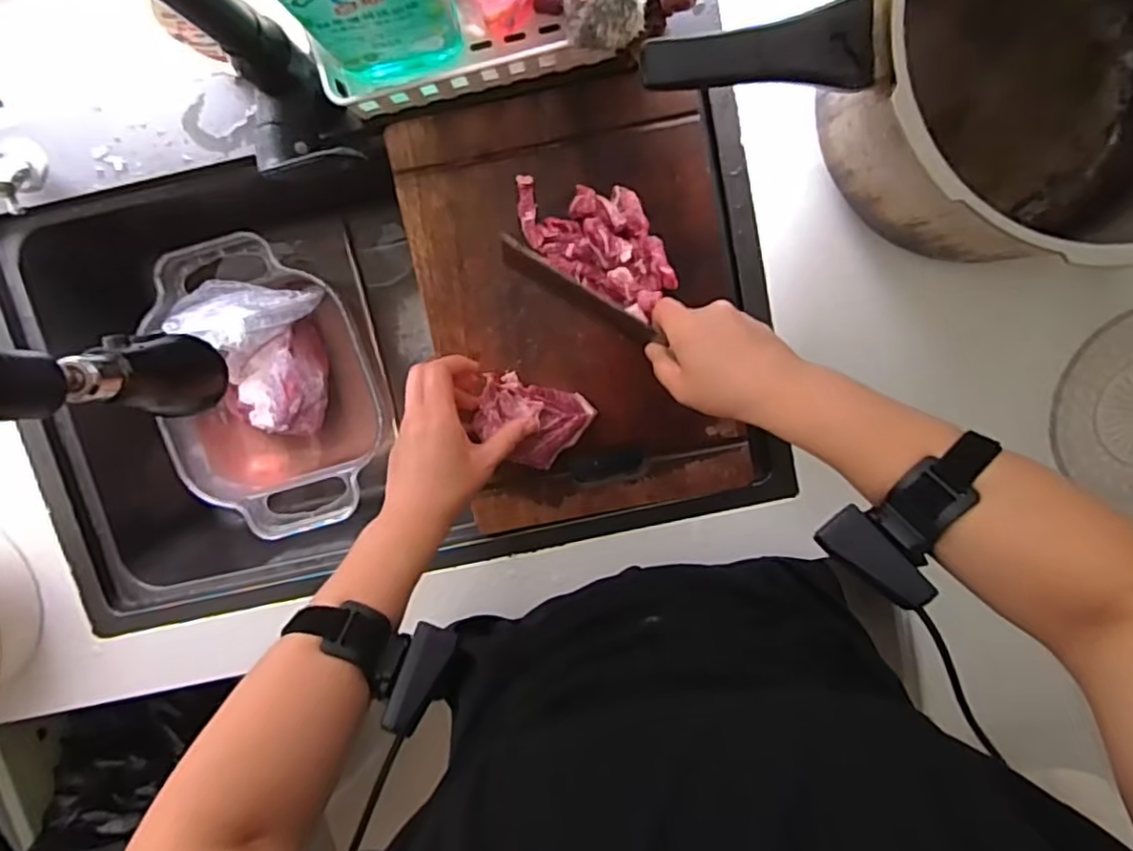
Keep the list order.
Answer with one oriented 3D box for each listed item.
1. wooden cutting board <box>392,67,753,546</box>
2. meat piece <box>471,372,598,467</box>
[{"bbox_3d":[0.013,-0.099,0.570,0.261,0.018,0.363,-11,99,2],"label":"wooden cutting board"},{"bbox_3d":[-0.031,-0.001,0.570,0.097,0.038,0.069,18,99,-3],"label":"meat piece"}]

